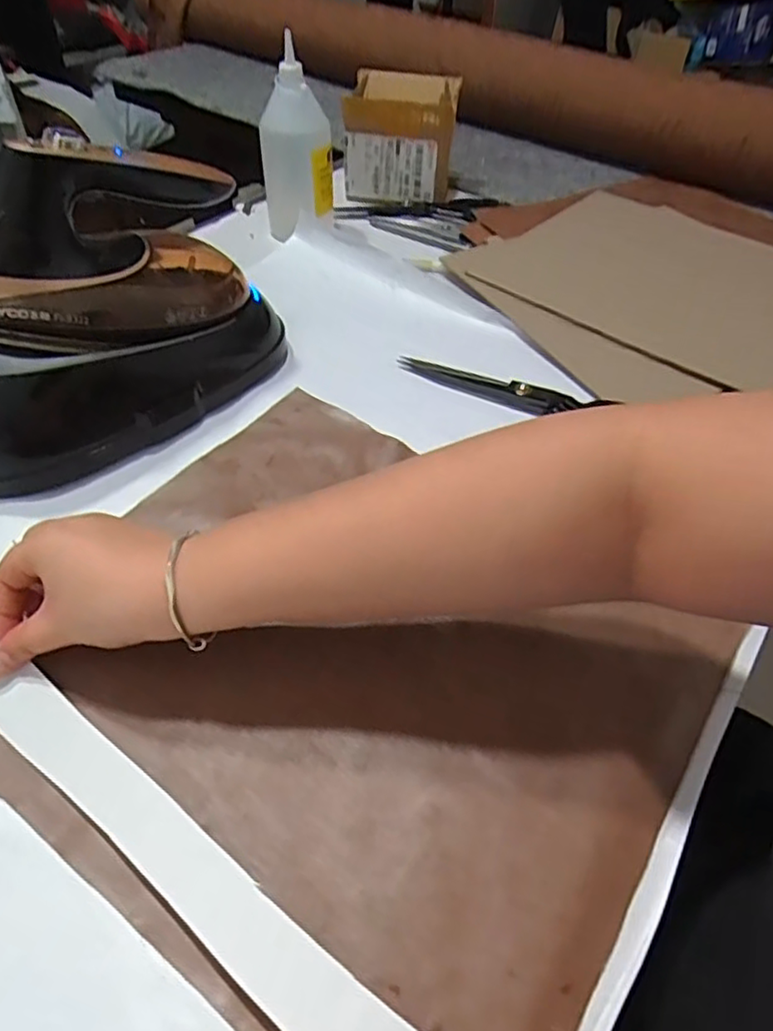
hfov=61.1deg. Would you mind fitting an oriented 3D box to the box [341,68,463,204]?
[{"bbox_3d":[0.018,-0.488,0.840,0.134,0.120,0.121,8,48,5],"label":"box"}]

